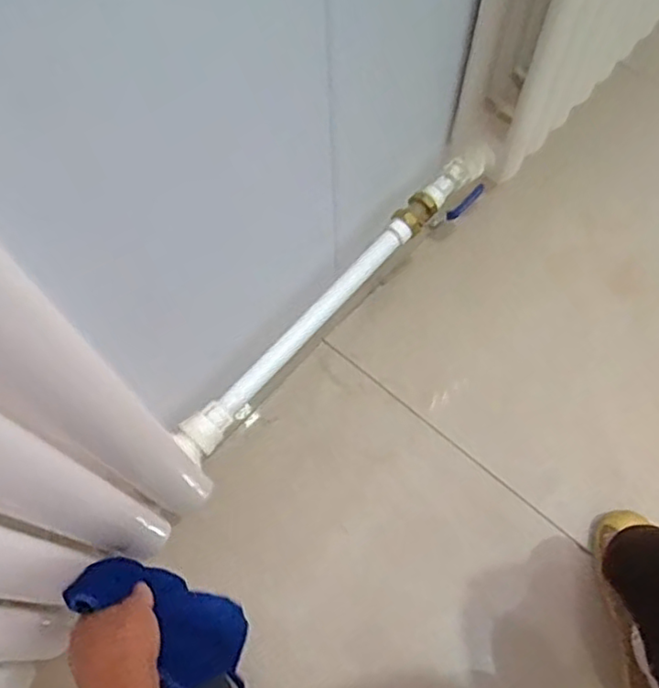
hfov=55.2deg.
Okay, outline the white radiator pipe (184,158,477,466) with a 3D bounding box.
[{"bbox_3d":[0.020,-0.055,0.710,0.058,0.041,0.468,39,72,17],"label":"white radiator pipe"}]

